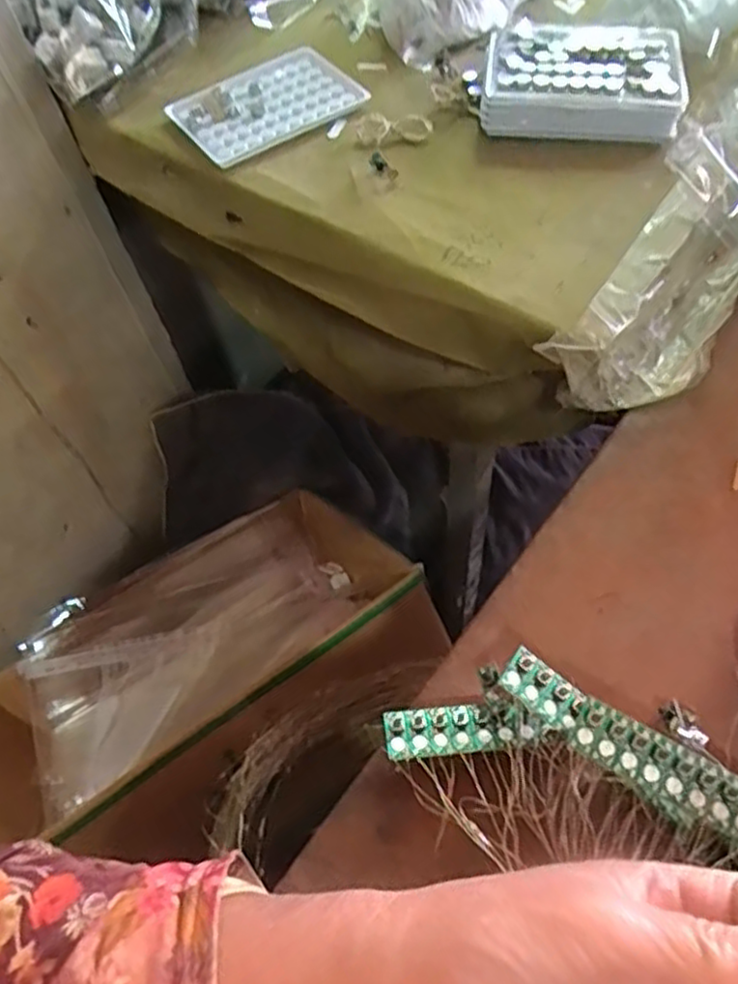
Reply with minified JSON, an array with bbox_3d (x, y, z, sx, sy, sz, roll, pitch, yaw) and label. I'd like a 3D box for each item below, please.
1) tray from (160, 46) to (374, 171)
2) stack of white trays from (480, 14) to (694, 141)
[{"bbox_3d":[-0.074,-0.293,0.539,0.138,0.014,0.087,-28,62,-13],"label":"tray"},{"bbox_3d":[0.148,-0.284,0.494,0.129,0.032,0.100,11,61,9],"label":"stack of white trays"}]

